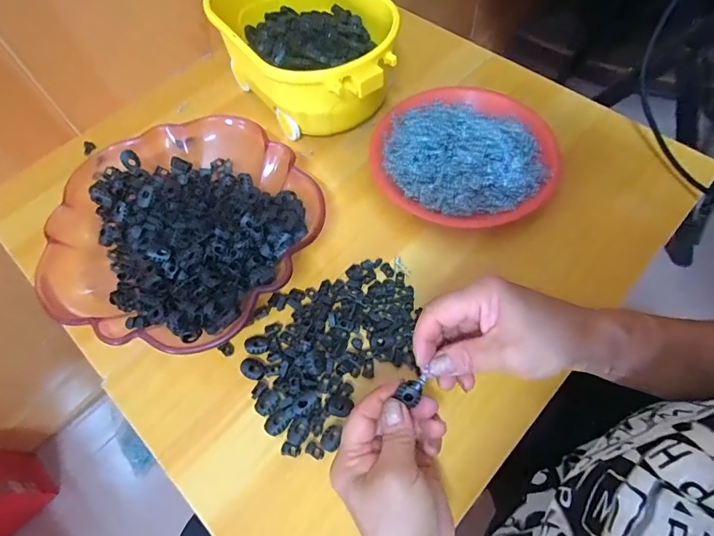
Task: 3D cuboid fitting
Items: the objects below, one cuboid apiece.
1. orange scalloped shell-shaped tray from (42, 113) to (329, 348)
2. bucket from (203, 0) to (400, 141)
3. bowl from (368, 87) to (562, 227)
[{"bbox_3d":[-0.168,-0.043,0.433,0.258,0.054,0.260,34,69,19],"label":"orange scalloped shell-shaped tray"},{"bbox_3d":[-0.058,-0.255,0.514,0.159,0.109,0.249,-32,65,-13],"label":"bucket"},{"bbox_3d":[0.113,-0.122,0.476,0.191,0.034,0.176,-2,62,3],"label":"bowl"}]

